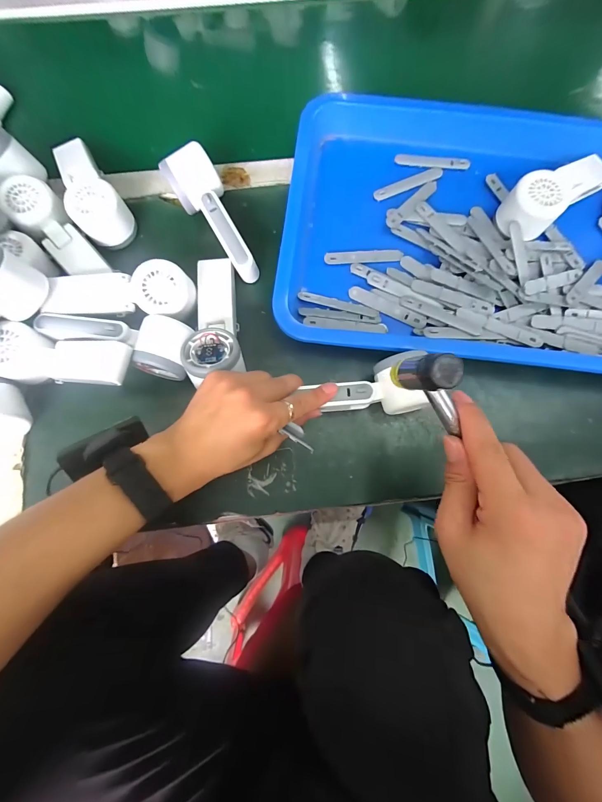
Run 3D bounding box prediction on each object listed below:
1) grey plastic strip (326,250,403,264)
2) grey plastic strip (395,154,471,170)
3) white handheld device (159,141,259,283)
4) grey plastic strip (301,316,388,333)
[{"bbox_3d":[0.076,-0.175,0.385,0.093,0.006,0.016,-4,77,-1],"label":"grey plastic strip"},{"bbox_3d":[0.170,-0.309,0.413,0.093,0.004,0.017,9,77,2],"label":"grey plastic strip"},{"bbox_3d":[-0.104,-0.209,0.373,0.053,0.058,0.157,-24,79,-6],"label":"white handheld device"},{"bbox_3d":[0.052,-0.086,0.366,0.095,0.010,0.014,4,77,1],"label":"grey plastic strip"}]

